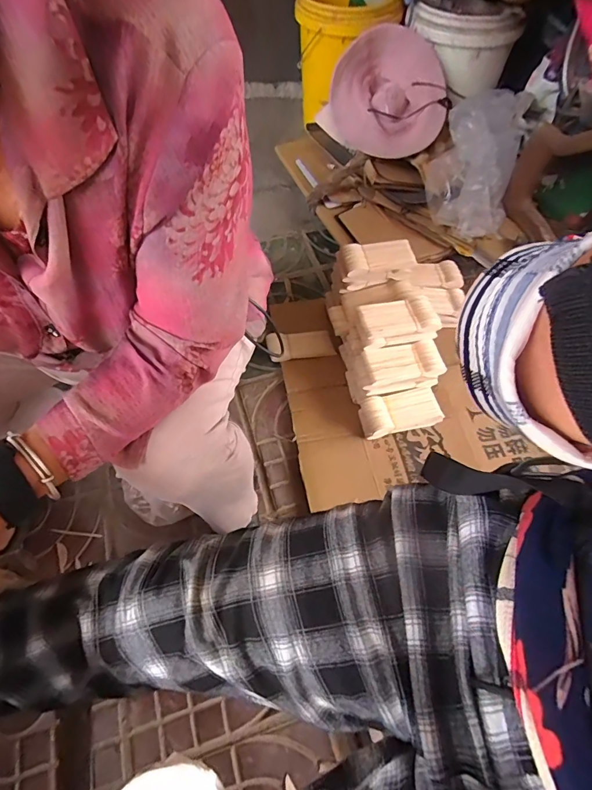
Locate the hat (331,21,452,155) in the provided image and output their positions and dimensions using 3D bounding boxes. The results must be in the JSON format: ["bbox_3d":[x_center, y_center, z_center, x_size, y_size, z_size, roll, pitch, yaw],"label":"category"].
[{"bbox_3d":[0.227,-0.750,0.999,0.304,0.239,0.114,-4,59,-4],"label":"hat"}]

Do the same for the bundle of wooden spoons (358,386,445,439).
[{"bbox_3d":[0.212,0.039,0.838,0.147,0.079,0.074,-10,60,-8],"label":"bundle of wooden spoons"}]

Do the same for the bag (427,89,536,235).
[{"bbox_3d":[0.451,-0.589,1.015,0.212,0.185,0.332,19,60,9],"label":"bag"}]

